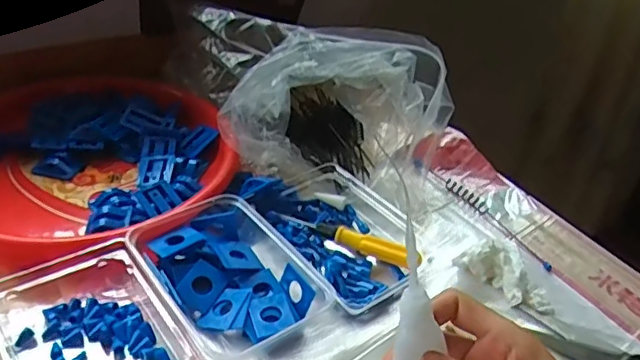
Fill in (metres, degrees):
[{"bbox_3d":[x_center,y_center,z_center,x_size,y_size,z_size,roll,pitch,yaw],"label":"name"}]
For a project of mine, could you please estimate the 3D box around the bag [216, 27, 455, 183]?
[{"bbox_3d":[0.025,-0.086,0.644,0.205,0.108,0.177,20,37,19],"label":"bag"}]

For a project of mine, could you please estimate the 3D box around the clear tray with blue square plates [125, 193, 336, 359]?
[{"bbox_3d":[-0.077,0.075,0.497,0.120,0.034,0.147,-22,43,-34],"label":"clear tray with blue square plates"}]

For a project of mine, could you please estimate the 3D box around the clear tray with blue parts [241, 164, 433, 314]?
[{"bbox_3d":[0.014,0.045,0.554,0.121,0.034,0.173,-24,45,-35],"label":"clear tray with blue parts"}]

